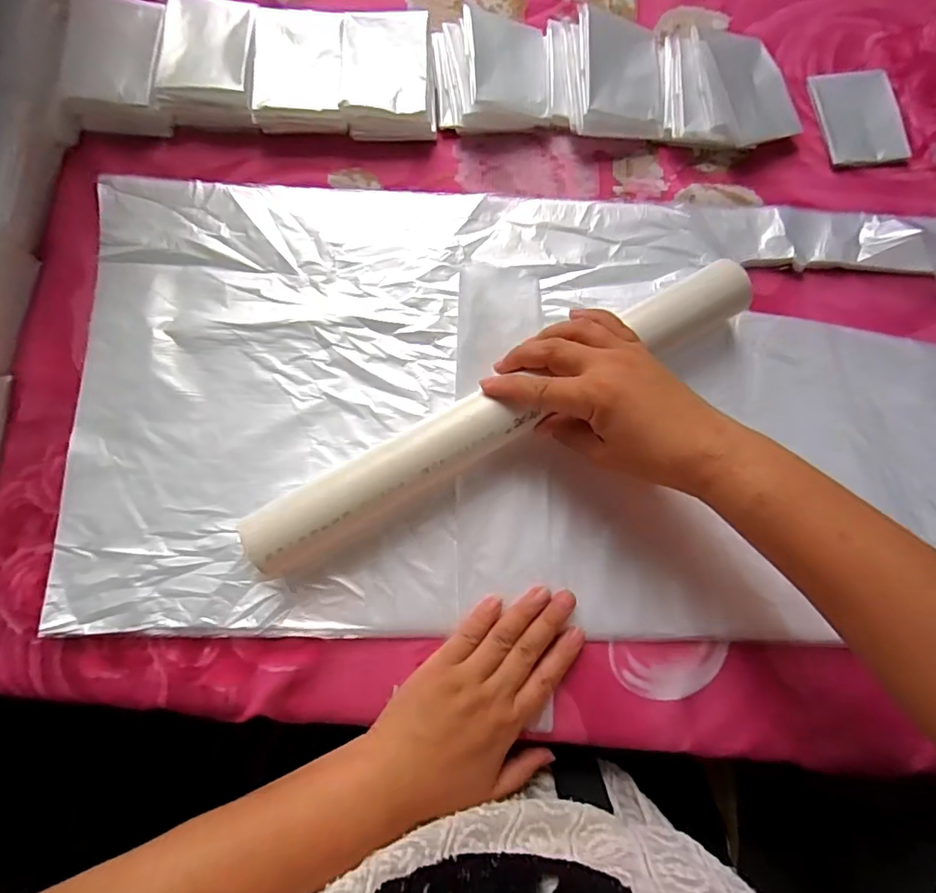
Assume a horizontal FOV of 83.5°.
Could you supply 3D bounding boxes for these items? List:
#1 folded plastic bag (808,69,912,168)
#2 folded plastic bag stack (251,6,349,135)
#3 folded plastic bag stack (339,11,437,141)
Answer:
[{"bbox_3d":[0.312,-0.263,0.417,0.065,0.007,0.081,-6,80,-1],"label":"folded plastic bag"},{"bbox_3d":[-0.124,-0.280,0.394,0.064,0.033,0.084,-2,80,0],"label":"folded plastic bag stack"},{"bbox_3d":[-0.059,-0.280,0.398,0.066,0.031,0.087,0,80,0],"label":"folded plastic bag stack"}]

